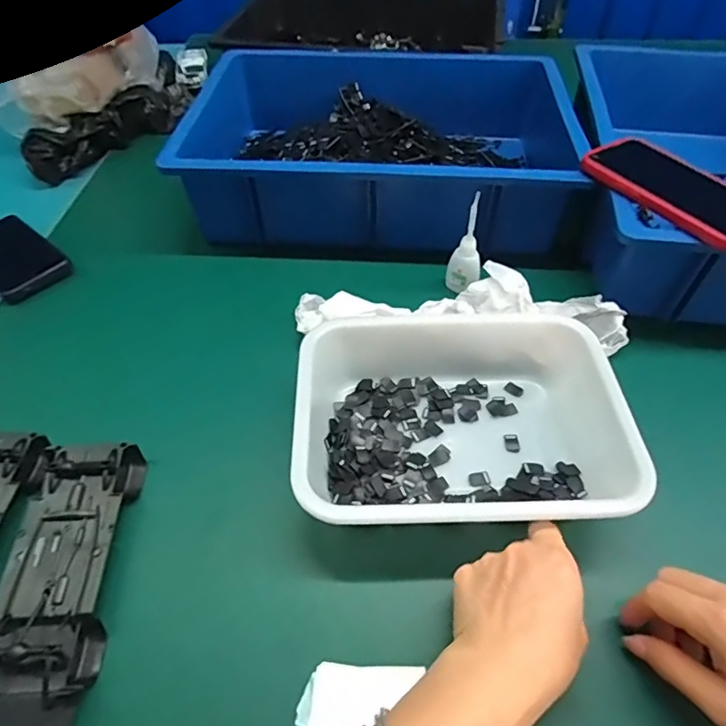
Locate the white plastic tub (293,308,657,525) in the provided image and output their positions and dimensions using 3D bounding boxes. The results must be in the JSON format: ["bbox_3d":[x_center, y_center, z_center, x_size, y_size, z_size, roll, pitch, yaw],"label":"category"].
[{"bbox_3d":[0.072,0.043,0.413,0.241,0.070,0.188,0,52,-2],"label":"white plastic tub"}]

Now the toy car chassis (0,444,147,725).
[{"bbox_3d":[-0.209,0.144,0.352,0.074,0.025,0.194,-2,52,-4],"label":"toy car chassis"}]

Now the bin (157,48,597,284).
[{"bbox_3d":[0.023,-0.268,0.643,0.452,0.118,0.341,7,52,3],"label":"bin"}]

